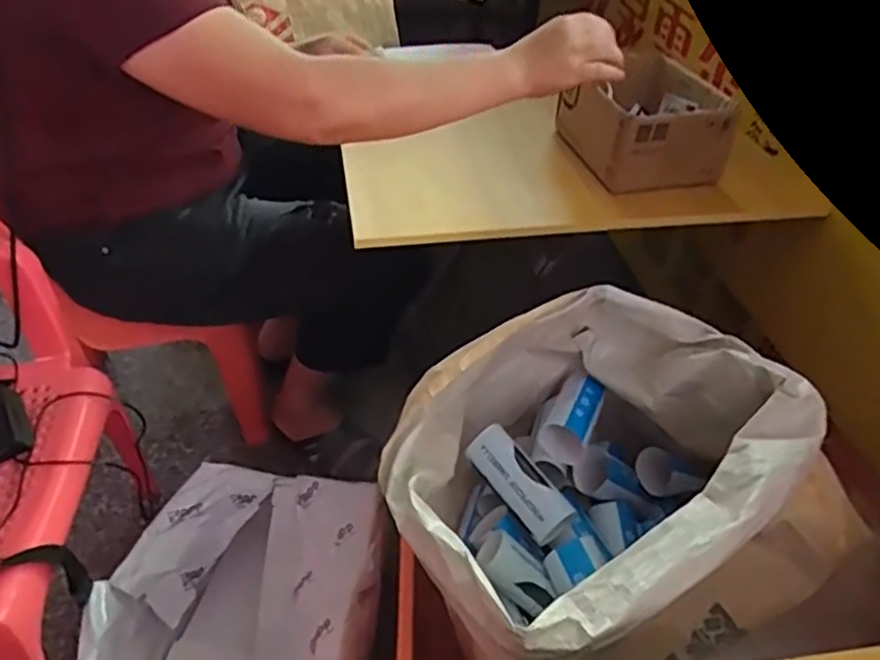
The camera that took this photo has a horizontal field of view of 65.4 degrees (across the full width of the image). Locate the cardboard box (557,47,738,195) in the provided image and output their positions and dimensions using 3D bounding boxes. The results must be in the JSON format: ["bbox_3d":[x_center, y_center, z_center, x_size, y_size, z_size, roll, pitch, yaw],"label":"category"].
[{"bbox_3d":[0.272,-0.270,0.903,0.178,0.100,0.175,-9,43,-14],"label":"cardboard box"}]

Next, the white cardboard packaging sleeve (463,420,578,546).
[{"bbox_3d":[0.079,0.155,0.690,0.045,0.044,0.119,-25,48,-28],"label":"white cardboard packaging sleeve"}]

